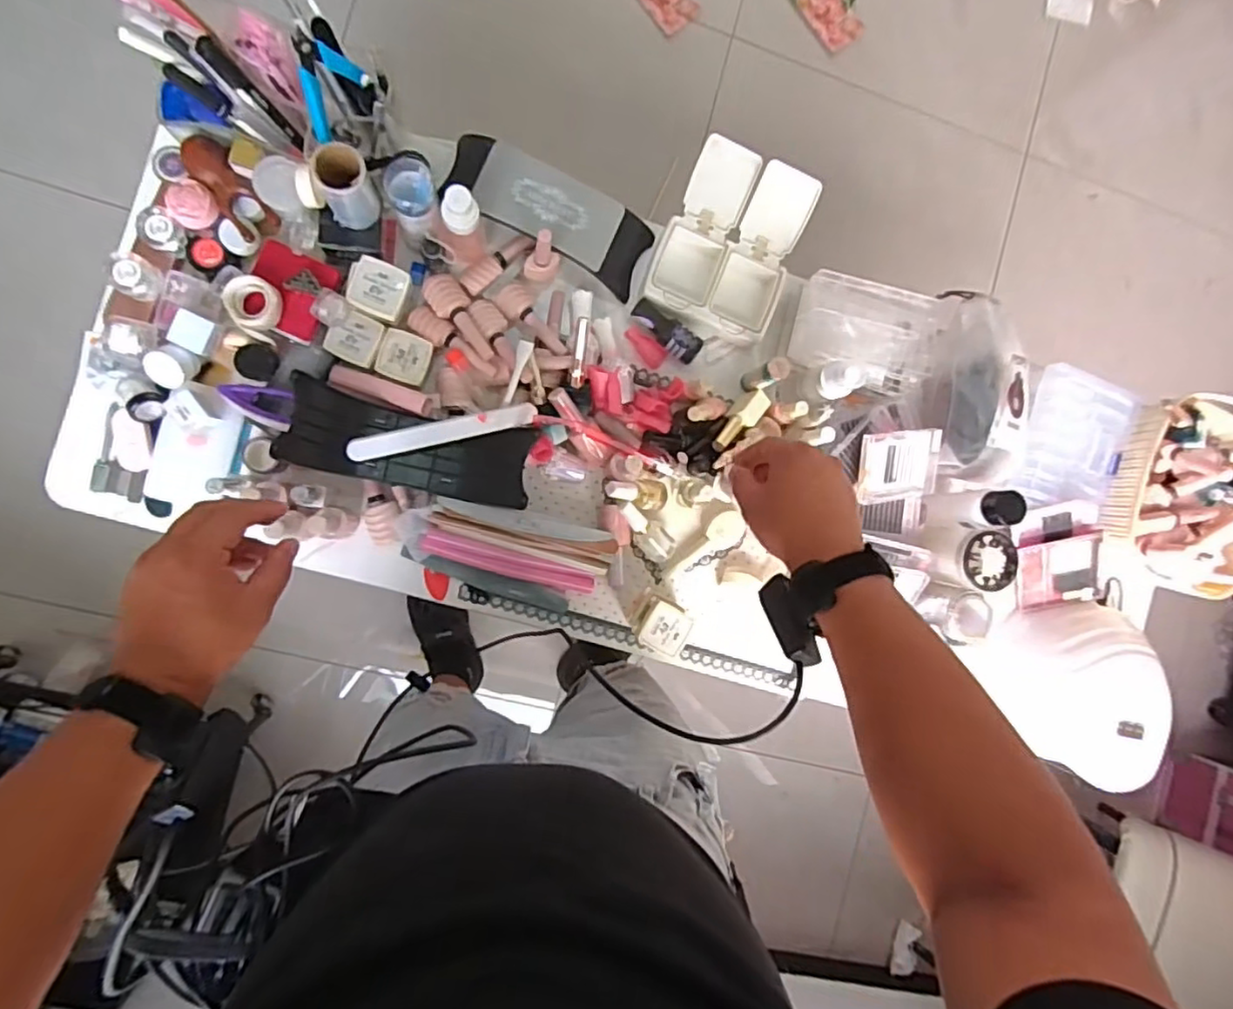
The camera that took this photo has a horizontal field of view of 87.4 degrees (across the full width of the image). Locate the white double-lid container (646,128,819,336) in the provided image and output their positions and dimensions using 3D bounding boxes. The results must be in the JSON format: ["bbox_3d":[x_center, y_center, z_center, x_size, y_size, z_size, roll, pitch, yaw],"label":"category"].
[{"bbox_3d":[0.120,-0.274,0.680,0.138,0.047,0.180,20,87,-9],"label":"white double-lid container"}]

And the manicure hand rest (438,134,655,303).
[{"bbox_3d":[-0.069,-0.296,0.650,0.218,0.041,0.080,27,86,-9],"label":"manicure hand rest"}]

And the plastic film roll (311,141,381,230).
[{"bbox_3d":[-0.235,-0.275,0.560,0.045,0.076,0.040,-14,93,-9],"label":"plastic film roll"}]

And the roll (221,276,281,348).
[{"bbox_3d":[-0.329,-0.177,0.583,0.046,0.013,0.055,8,101,-32],"label":"roll"}]

